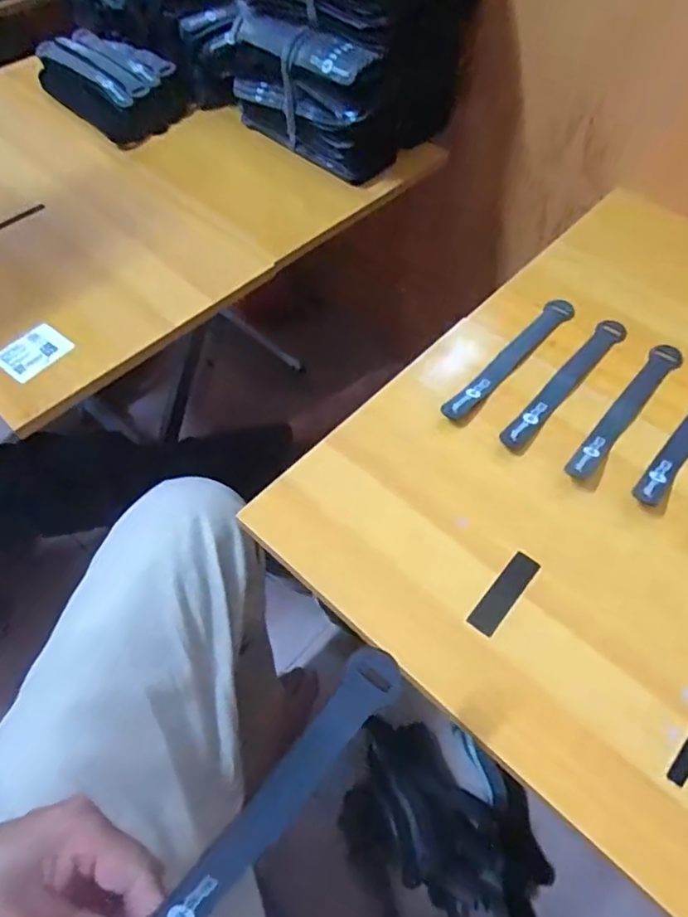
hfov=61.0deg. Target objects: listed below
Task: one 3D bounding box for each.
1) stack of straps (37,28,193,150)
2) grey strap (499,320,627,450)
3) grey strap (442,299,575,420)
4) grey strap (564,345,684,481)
[{"bbox_3d":[-0.315,-0.499,0.789,0.125,0.072,0.217,-37,63,-21],"label":"stack of straps"},{"bbox_3d":[0.200,-0.071,0.522,0.024,0.010,0.191,36,64,22],"label":"grey strap"},{"bbox_3d":[0.157,-0.095,0.538,0.024,0.012,0.195,36,64,22],"label":"grey strap"},{"bbox_3d":[0.244,-0.045,0.500,0.025,0.015,0.192,34,63,21],"label":"grey strap"}]

